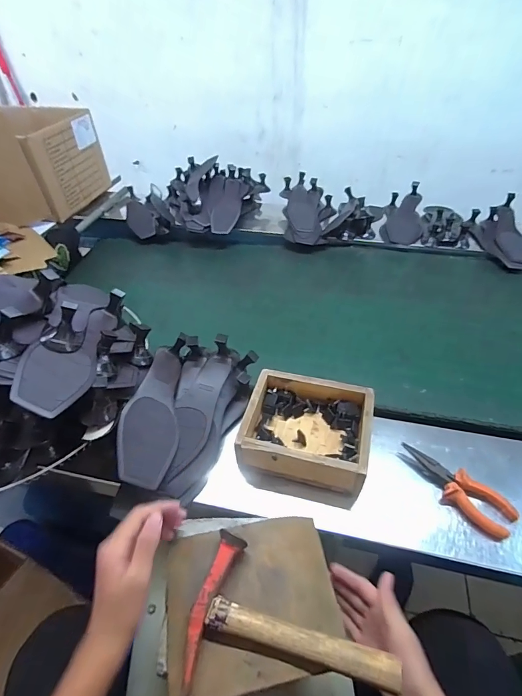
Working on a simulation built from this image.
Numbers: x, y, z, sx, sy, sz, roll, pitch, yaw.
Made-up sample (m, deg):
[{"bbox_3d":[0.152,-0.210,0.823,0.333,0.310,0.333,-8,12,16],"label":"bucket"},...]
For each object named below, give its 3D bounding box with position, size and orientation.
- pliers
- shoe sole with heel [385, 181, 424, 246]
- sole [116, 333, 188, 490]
[{"bbox_3d":[0.269,0.188,0.519,0.053,0.026,0.154,-31,50,-27],"label":"pliers"},{"bbox_3d":[0.416,-0.387,1.065,0.100,0.091,0.217,13,45,15],"label":"shoe sole with heel"},{"bbox_3d":[-0.168,0.092,0.577,0.082,0.062,0.239,14,56,-21],"label":"sole"}]

